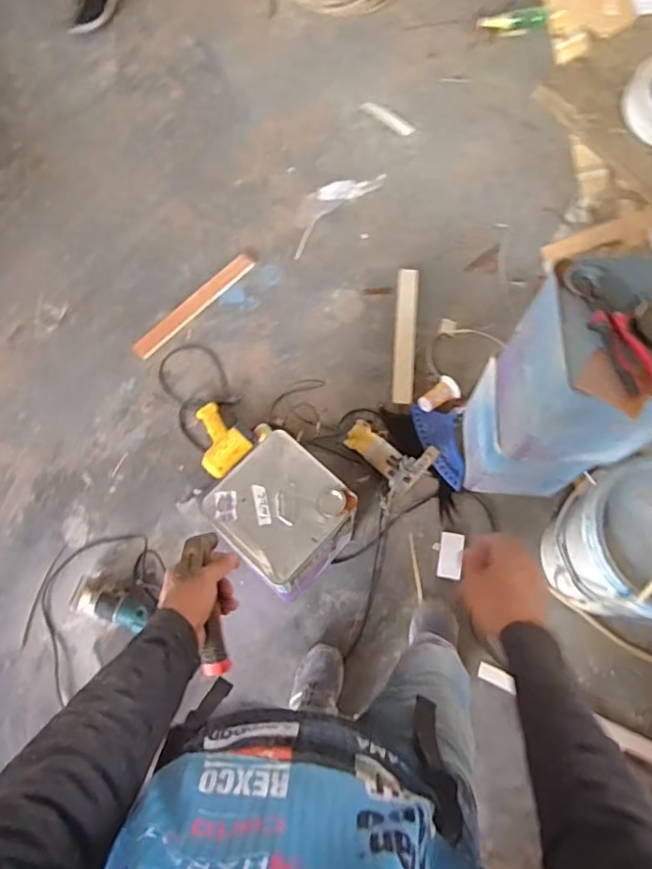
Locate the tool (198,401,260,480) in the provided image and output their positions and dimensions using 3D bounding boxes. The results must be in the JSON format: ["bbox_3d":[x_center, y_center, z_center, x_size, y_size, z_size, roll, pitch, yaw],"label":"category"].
[{"bbox_3d":[-0.291,0.013,1.492,0.198,0.070,0.152,39,77,13],"label":"tool"}]

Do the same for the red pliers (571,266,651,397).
[{"bbox_3d":[0.421,-0.154,0.830,0.054,0.038,0.221,-17,72,-4],"label":"red pliers"}]

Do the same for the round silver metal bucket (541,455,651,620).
[{"bbox_3d":[0.634,0.221,1.176,0.279,0.327,0.276,0,72,1],"label":"round silver metal bucket"}]

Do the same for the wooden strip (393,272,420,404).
[{"bbox_3d":[0.224,-0.279,1.591,0.056,0.023,0.404,5,72,3],"label":"wooden strip"}]

